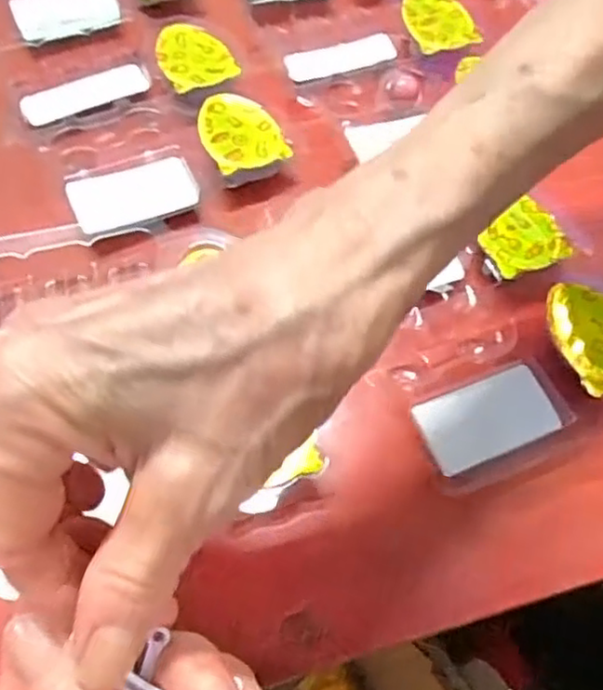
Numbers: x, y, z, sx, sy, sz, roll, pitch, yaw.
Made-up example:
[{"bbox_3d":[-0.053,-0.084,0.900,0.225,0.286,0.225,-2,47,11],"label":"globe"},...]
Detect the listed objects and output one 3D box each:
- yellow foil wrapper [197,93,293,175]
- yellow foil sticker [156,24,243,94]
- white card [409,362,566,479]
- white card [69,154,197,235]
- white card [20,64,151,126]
[{"bbox_3d":[-0.032,-0.106,0.343,0.039,0.019,0.046,-23,65,-15],"label":"yellow foil wrapper"},{"bbox_3d":[-0.060,-0.158,0.368,0.038,0.010,0.047,-26,66,-16],"label":"yellow foil sticker"},{"bbox_3d":[0.074,0.029,0.263,0.055,0.004,0.030,-19,67,-17],"label":"white card"},{"bbox_3d":[-0.080,-0.073,0.320,0.058,0.004,0.031,-17,71,-19],"label":"white card"},{"bbox_3d":[-0.115,-0.136,0.357,0.068,0.008,0.016,-30,67,-18],"label":"white card"}]

